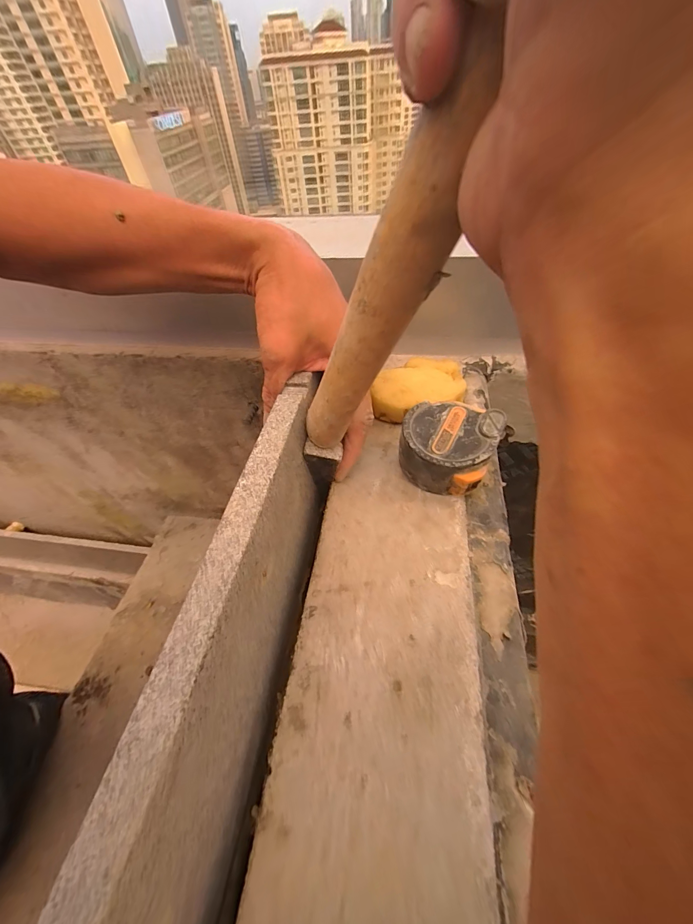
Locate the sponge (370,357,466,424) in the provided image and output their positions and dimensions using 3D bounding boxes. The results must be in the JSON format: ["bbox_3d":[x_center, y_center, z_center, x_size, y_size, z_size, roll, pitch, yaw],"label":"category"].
[{"bbox_3d":[0.065,-0.064,0.311,0.087,0.030,0.056,-10,51,-4],"label":"sponge"}]

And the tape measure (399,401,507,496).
[{"bbox_3d":[0.075,-0.008,0.254,0.064,0.046,0.060,-2,51,3],"label":"tape measure"}]

